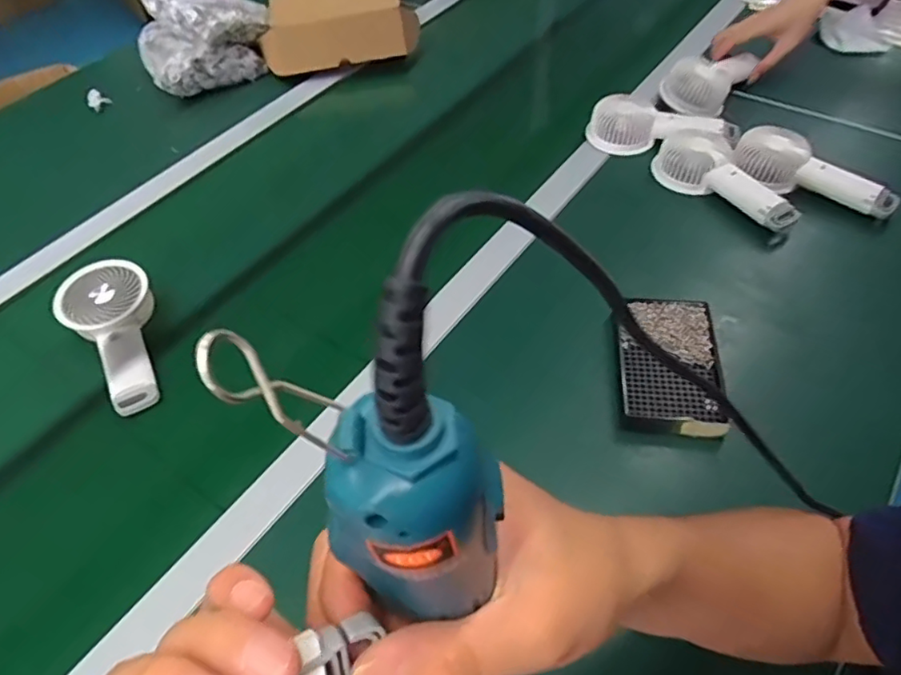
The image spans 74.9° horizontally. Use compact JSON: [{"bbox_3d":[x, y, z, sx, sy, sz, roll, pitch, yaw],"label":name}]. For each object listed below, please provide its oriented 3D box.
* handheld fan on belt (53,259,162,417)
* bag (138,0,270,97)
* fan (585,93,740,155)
[{"bbox_3d":[-0.351,-0.001,0.600,0.086,0.052,0.180,-17,52,-10],"label":"handheld fan on belt"},{"bbox_3d":[-0.387,-0.480,0.924,0.199,0.117,0.151,-23,53,-14],"label":"bag"},{"bbox_3d":[0.275,-0.273,0.768,0.186,0.049,0.074,14,54,15],"label":"fan"}]

